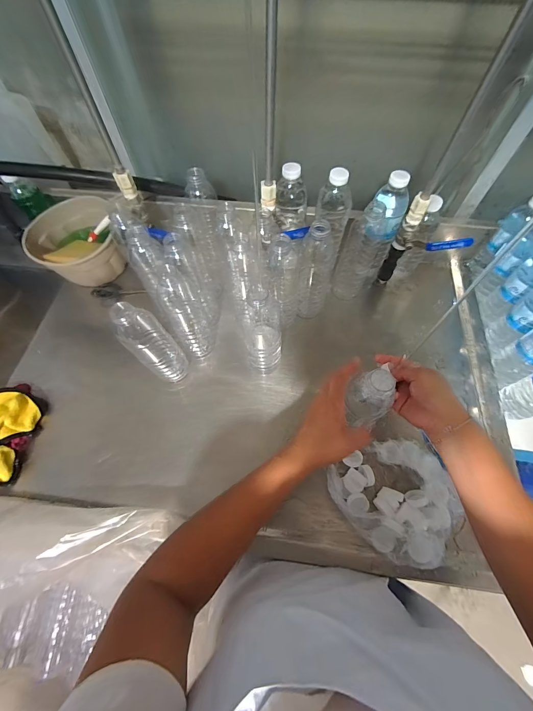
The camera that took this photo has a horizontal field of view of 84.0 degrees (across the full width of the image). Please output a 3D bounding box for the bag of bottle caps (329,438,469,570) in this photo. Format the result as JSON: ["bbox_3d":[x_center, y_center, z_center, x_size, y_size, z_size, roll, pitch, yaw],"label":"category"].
[{"bbox_3d":[0.198,0.215,0.447,0.165,0.034,0.162,-25,66,-12],"label":"bag of bottle caps"}]

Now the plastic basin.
[{"bbox_3d":[-0.389,-0.230,0.617,0.165,0.099,0.165,0,63,0],"label":"plastic basin"}]

